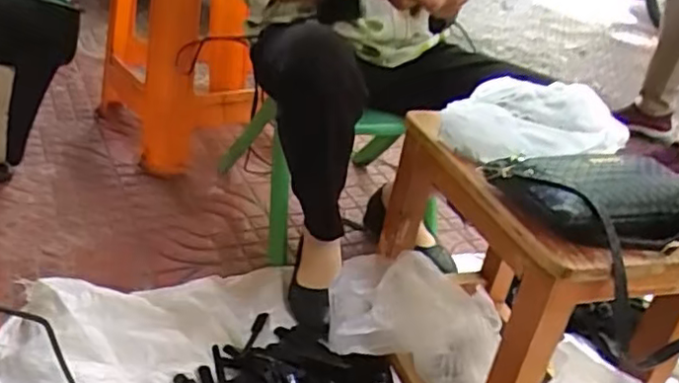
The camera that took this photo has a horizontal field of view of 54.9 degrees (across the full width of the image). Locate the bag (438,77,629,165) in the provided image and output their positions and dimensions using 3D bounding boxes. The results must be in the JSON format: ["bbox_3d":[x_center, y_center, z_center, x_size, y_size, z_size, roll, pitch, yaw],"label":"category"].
[{"bbox_3d":[0.216,-0.079,0.745,0.199,0.055,0.177,-8,32,-27],"label":"bag"}]

